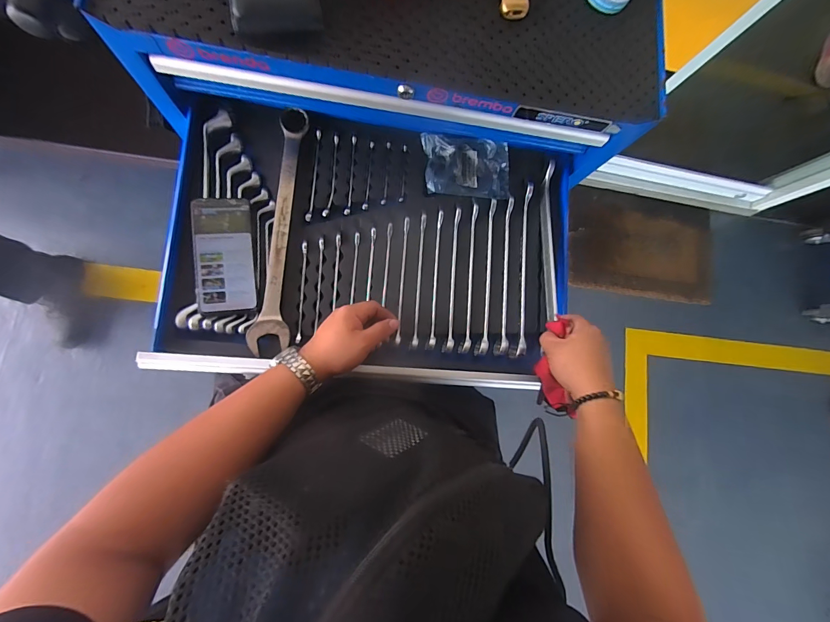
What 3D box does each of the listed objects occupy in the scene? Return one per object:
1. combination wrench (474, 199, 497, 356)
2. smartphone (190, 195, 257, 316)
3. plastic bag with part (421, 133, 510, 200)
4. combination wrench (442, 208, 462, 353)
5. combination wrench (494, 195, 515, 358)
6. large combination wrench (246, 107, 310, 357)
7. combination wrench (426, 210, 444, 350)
[{"bbox_3d":[0.117,-0.053,0.564,0.018,0.016,0.244,8,82,-9],"label":"combination wrench"},{"bbox_3d":[-0.263,-0.077,0.501,0.074,0.010,0.162,-4,85,-20],"label":"smartphone"},{"bbox_3d":[0.084,-0.230,0.576,0.141,0.020,0.093,4,83,-10],"label":"plastic bag with part"},{"bbox_3d":[0.062,-0.048,0.556,0.016,0.013,0.224,7,82,-9],"label":"combination wrench"},{"bbox_3d":[0.148,-0.055,0.568,0.021,0.016,0.250,7,82,-9],"label":"combination wrench"},{"bbox_3d":[-0.192,-0.115,0.519,0.052,0.013,0.350,7,83,-13],"label":"large combination wrench"},{"bbox_3d":[0.034,-0.050,0.555,0.012,0.022,0.215,7,82,-9],"label":"combination wrench"}]

